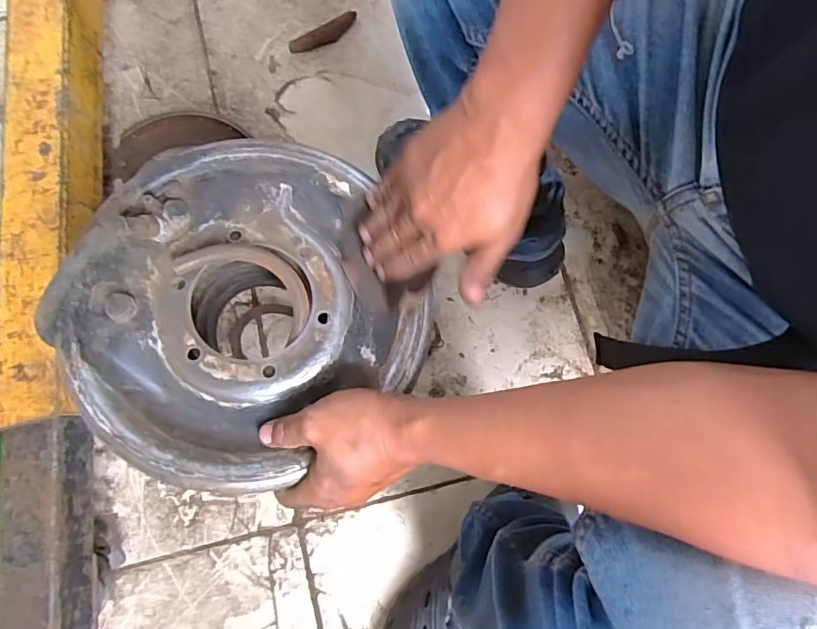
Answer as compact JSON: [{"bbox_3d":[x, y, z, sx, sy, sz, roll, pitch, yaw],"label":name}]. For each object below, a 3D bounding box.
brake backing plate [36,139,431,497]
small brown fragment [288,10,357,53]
[{"bbox_3d":[-0.127,-0.010,0.402,0.242,0.069,0.250,0,79,-1],"label":"brake backing plate"},{"bbox_3d":[-0.122,-0.409,0.788,0.108,0.007,0.030,-31,81,-6],"label":"small brown fragment"}]

